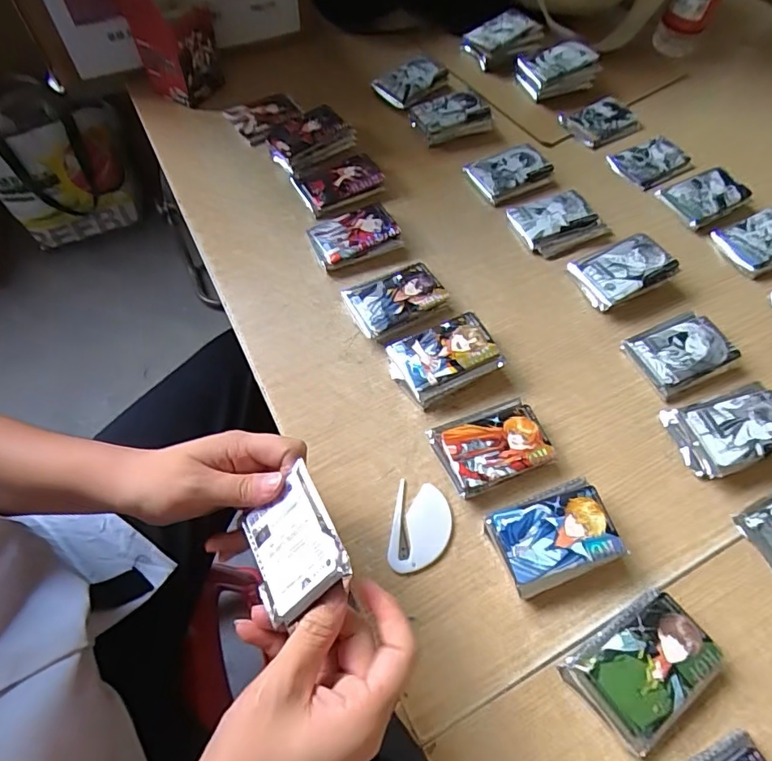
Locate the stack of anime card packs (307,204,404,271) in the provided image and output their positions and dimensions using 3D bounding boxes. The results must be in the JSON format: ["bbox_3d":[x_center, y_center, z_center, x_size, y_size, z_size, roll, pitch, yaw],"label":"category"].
[{"bbox_3d":[-0.034,-0.153,0.534,0.087,0.026,0.052,-23,65,-13],"label":"stack of anime card packs"}]

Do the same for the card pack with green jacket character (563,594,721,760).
[{"bbox_3d":[0.186,0.204,0.362,0.094,0.019,0.065,-35,68,-18],"label":"card pack with green jacket character"}]

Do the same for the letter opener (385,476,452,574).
[{"bbox_3d":[0.028,0.120,0.407,0.046,0.005,0.070,10,62,4],"label":"letter opener"}]

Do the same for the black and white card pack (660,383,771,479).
[{"bbox_3d":[0.306,0.043,0.445,0.095,0.031,0.065,-16,64,-10],"label":"black and white card pack"}]

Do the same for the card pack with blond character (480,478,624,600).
[{"bbox_3d":[0.131,0.124,0.395,0.087,0.031,0.066,-16,64,-10],"label":"card pack with blond character"}]

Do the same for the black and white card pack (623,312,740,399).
[{"bbox_3d":[0.286,-0.028,0.488,0.087,0.020,0.063,-21,65,-12],"label":"black and white card pack"}]

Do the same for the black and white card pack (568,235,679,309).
[{"bbox_3d":[0.244,-0.115,0.524,0.089,0.033,0.064,-25,66,-14],"label":"black and white card pack"}]

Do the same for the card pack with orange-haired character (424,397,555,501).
[{"bbox_3d":[0.091,0.057,0.434,0.091,0.020,0.064,-19,64,-11],"label":"card pack with orange-haired character"}]

